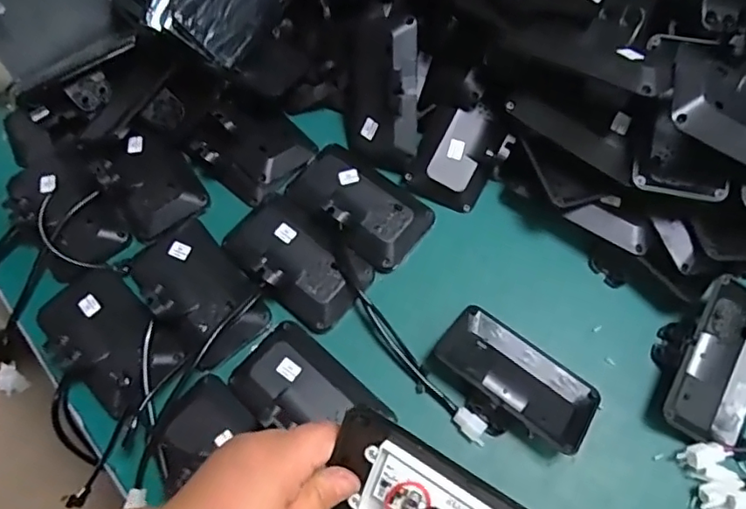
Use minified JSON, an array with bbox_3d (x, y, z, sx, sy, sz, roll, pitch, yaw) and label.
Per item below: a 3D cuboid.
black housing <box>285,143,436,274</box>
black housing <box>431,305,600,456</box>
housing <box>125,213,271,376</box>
[{"bbox_3d":[-0.017,-0.062,0.626,0.162,0.043,0.095,39,74,17],"label":"black housing"},{"bbox_3d":[0.137,0.123,0.552,0.155,0.040,0.096,36,73,16],"label":"black housing"},{"bbox_3d":[-0.185,0.033,0.585,0.094,0.031,0.154,-41,71,-14],"label":"housing"}]

